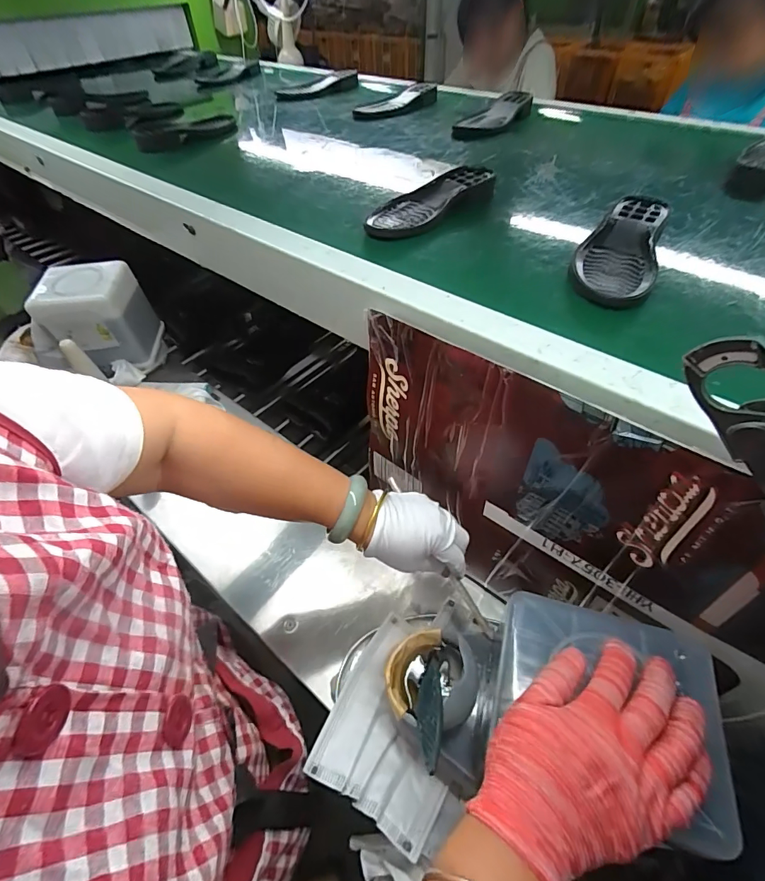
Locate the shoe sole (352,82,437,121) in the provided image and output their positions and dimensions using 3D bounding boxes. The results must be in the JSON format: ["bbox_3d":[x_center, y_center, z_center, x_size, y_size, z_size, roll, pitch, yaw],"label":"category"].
[{"bbox_3d":[0.032,-0.763,0.953,0.109,0.032,0.319,28,57,24],"label":"shoe sole"}]

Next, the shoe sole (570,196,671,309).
[{"bbox_3d":[0.254,-0.205,0.456,0.075,0.032,0.214,19,54,18],"label":"shoe sole"}]

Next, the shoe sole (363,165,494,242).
[{"bbox_3d":[0.059,-0.305,0.550,0.076,0.035,0.207,35,60,27],"label":"shoe sole"}]

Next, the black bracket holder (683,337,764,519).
[{"bbox_3d":[0.211,-0.002,0.233,0.021,0.041,0.124,-40,102,-26],"label":"black bracket holder"}]

